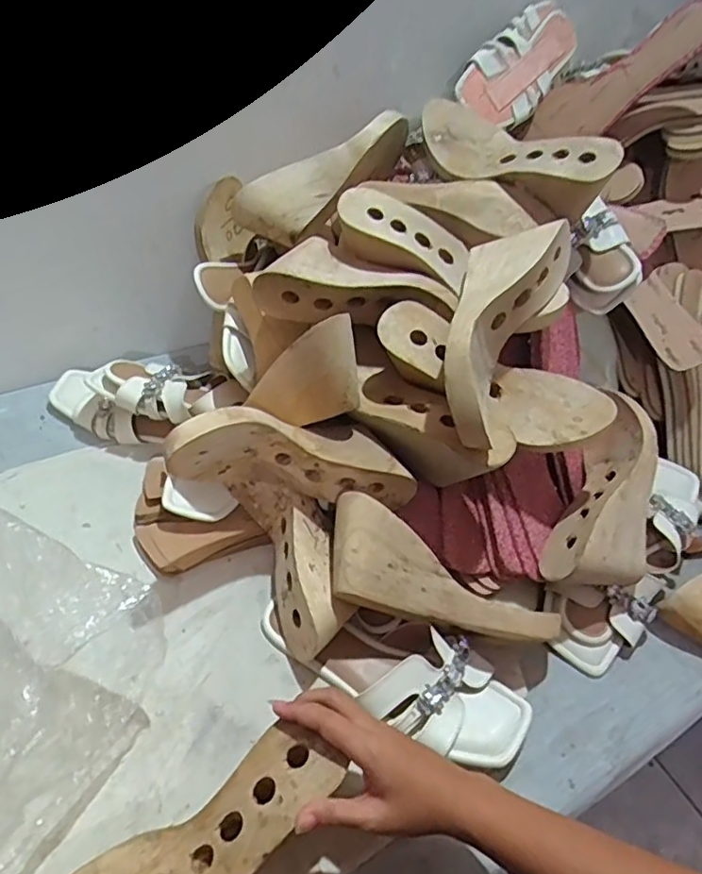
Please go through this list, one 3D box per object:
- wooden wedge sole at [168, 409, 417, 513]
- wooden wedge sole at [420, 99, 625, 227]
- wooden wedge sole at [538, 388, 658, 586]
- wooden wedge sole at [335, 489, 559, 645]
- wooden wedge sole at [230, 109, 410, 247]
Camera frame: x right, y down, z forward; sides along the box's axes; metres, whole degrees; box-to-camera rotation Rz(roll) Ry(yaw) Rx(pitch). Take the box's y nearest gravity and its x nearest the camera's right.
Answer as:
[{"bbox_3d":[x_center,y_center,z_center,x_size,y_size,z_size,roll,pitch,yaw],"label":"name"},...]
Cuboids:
[{"bbox_3d":[-0.050,0.016,0.547,0.229,0.074,0.065,12,42,-24],"label":"wooden wedge sole"},{"bbox_3d":[0.168,-0.298,0.636,0.064,0.074,0.226,-27,55,-30],"label":"wooden wedge sole"},{"bbox_3d":[0.263,0.056,0.595,0.093,0.073,0.219,22,66,14],"label":"wooden wedge sole"},{"bbox_3d":[0.073,0.138,0.530,0.221,0.058,0.075,29,48,3],"label":"wooden wedge sole"},{"bbox_3d":[-0.020,-0.294,0.687,0.229,0.061,0.079,-33,54,-2],"label":"wooden wedge sole"}]

